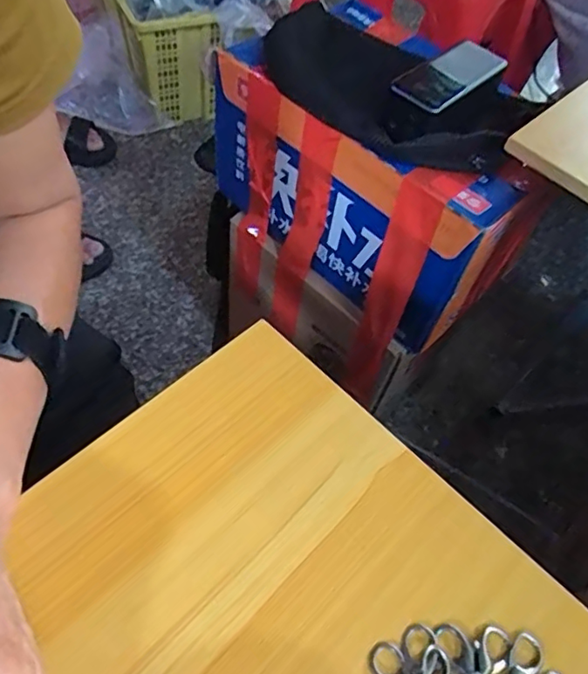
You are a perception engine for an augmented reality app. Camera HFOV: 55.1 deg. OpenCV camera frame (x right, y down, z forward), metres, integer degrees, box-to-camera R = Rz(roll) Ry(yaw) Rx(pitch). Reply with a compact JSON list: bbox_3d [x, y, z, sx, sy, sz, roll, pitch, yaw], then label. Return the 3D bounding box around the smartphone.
[{"bbox_3d":[0.143,-0.244,0.526,0.113,0.014,0.055,-38,67,-23],"label":"smartphone"}]

